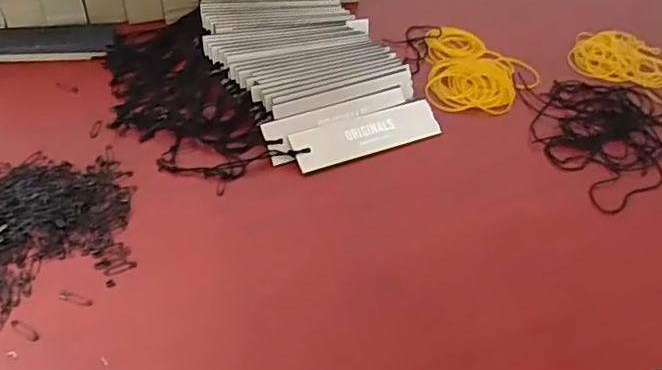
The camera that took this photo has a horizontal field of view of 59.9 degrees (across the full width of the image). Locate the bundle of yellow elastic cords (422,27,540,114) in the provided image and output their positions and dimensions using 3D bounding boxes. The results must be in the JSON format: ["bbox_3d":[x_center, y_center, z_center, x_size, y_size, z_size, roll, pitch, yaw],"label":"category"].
[{"bbox_3d":[0.140,-0.109,0.534,0.101,0.013,0.124,8,46,0],"label":"bundle of yellow elastic cords"}]

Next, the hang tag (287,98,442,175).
[{"bbox_3d":[0.028,-0.040,0.450,0.126,0.005,0.033,-18,79,-25],"label":"hang tag"}]

